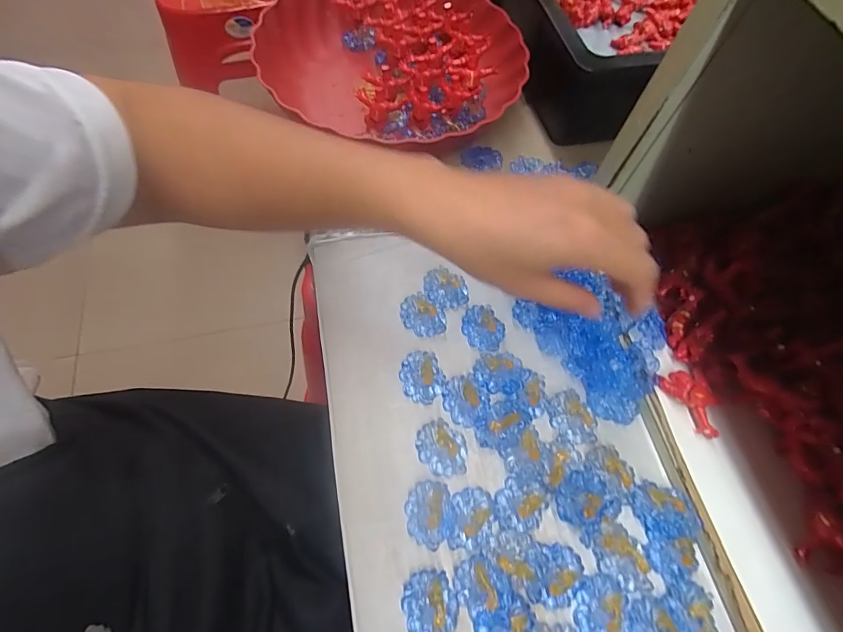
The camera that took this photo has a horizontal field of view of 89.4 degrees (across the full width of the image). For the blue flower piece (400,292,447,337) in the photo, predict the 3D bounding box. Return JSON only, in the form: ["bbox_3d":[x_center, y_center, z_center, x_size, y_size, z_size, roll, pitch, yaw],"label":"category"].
[{"bbox_3d":[0.001,0.001,0.325,0.037,0.005,0.028,39,69,15],"label":"blue flower piece"}]

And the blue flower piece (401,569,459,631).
[{"bbox_3d":[0.005,0.167,0.244,0.030,0.005,0.036,-16,66,-9],"label":"blue flower piece"}]

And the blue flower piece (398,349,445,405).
[{"bbox_3d":[0.001,0.044,0.305,0.030,0.005,0.037,-17,66,-9],"label":"blue flower piece"}]

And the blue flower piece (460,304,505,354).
[{"bbox_3d":[0.047,0.008,0.325,0.029,0.004,0.037,-34,70,-16],"label":"blue flower piece"}]

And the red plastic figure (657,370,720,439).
[{"bbox_3d":[0.182,0.059,0.285,0.031,0.017,0.044,-9,65,-6],"label":"red plastic figure"}]

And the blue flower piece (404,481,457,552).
[{"bbox_3d":[0.006,0.123,0.264,0.030,0.008,0.037,-9,65,-6],"label":"blue flower piece"}]

